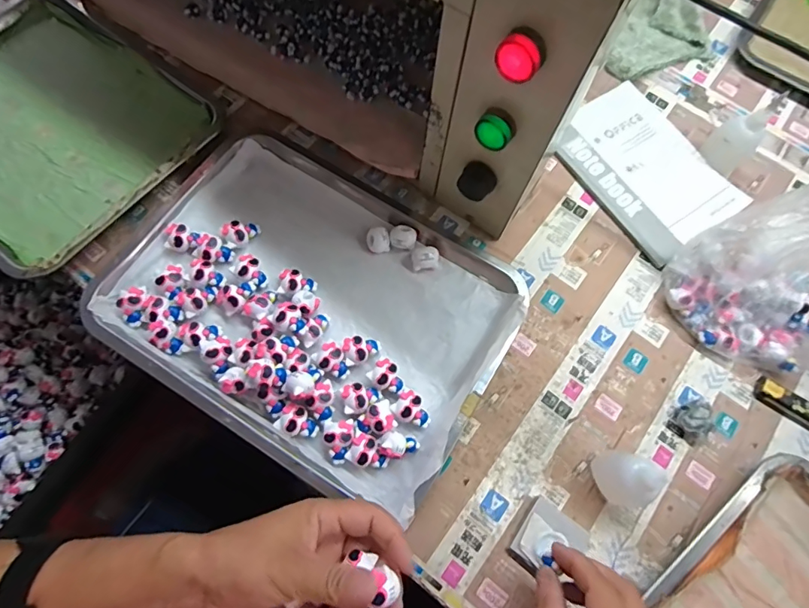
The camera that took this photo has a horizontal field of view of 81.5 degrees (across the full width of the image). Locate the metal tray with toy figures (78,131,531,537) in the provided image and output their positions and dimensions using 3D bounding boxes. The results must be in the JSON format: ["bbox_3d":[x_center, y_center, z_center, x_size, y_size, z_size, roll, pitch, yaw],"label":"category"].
[{"bbox_3d":[-0.083,-0.005,0.437,0.344,0.044,0.263,31,72,8],"label":"metal tray with toy figures"}]

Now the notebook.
[{"bbox_3d":[0.266,-0.152,0.522,0.137,0.006,0.191,-33,76,-13],"label":"notebook"}]

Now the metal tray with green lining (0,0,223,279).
[{"bbox_3d":[-0.393,-0.202,0.498,0.335,0.028,0.261,38,73,10],"label":"metal tray with green lining"}]

